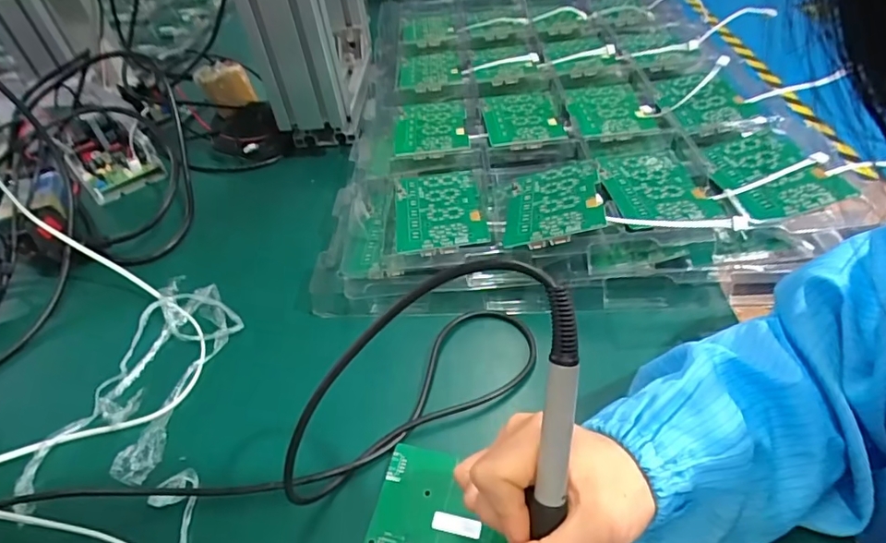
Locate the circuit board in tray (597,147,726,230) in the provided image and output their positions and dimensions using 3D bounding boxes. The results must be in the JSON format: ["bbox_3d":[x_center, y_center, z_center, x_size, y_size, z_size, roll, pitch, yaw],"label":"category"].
[{"bbox_3d":[0.198,-0.081,0.493,0.083,0.007,0.152,-4,37,3],"label":"circuit board in tray"}]

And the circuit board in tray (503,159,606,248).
[{"bbox_3d":[0.099,-0.062,0.469,0.082,0.010,0.131,-12,31,16],"label":"circuit board in tray"}]

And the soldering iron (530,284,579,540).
[{"bbox_3d":[0.047,0.112,0.237,0.013,0.214,0.018,5,12,11],"label":"soldering iron"}]

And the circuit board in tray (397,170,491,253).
[{"bbox_3d":[-0.003,-0.060,0.503,0.081,0.006,0.131,-7,39,1],"label":"circuit board in tray"}]

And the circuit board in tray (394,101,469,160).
[{"bbox_3d":[-0.015,-0.168,0.614,0.083,0.014,0.135,-5,44,1],"label":"circuit board in tray"}]

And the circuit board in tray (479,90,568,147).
[{"bbox_3d":[0.090,-0.180,0.611,0.085,0.008,0.128,-4,44,2],"label":"circuit board in tray"}]

